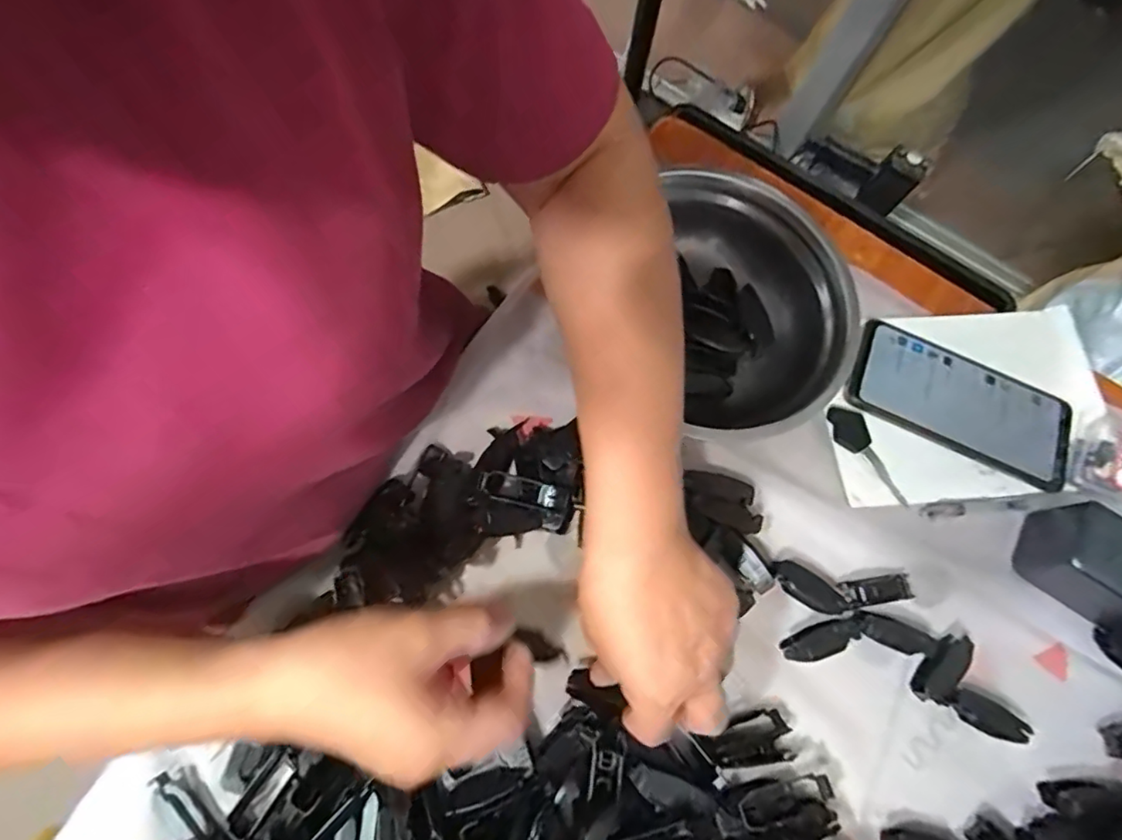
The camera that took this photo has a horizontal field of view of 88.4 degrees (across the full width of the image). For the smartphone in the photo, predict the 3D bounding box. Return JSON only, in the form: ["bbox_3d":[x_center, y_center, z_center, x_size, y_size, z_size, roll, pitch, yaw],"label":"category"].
[{"bbox_3d":[0.302,-0.013,0.433,0.170,0.009,0.077,26,74,3],"label":"smartphone"}]

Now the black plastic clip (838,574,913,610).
[{"bbox_3d":[0.210,0.115,0.385,0.045,0.007,0.017,-4,71,-8],"label":"black plastic clip"}]

